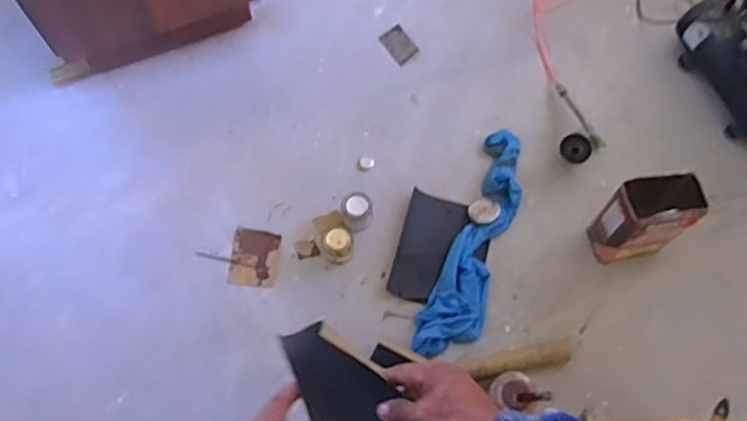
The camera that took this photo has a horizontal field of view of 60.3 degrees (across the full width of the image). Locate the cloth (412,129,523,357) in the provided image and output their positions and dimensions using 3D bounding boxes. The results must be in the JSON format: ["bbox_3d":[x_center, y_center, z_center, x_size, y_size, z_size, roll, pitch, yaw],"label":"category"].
[{"bbox_3d":[0.260,0.073,1.612,0.155,0.054,0.653,17,68,9],"label":"cloth"}]

